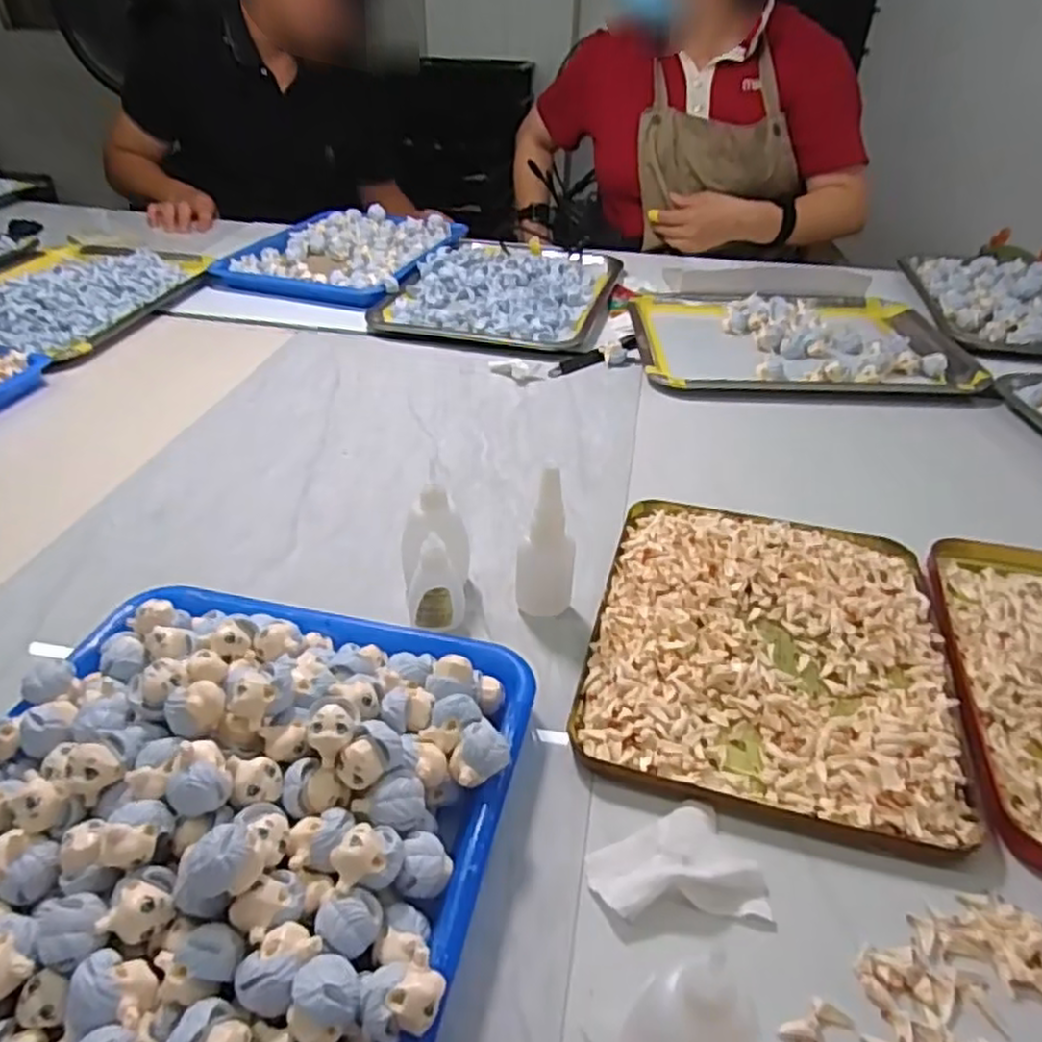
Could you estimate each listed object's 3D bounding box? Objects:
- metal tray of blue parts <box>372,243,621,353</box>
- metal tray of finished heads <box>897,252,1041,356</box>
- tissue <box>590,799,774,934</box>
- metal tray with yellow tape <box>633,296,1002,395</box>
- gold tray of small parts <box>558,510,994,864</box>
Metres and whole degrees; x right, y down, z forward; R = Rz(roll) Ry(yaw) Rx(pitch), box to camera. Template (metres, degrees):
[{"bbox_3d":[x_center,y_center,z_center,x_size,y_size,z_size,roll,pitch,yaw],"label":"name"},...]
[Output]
[{"bbox_3d":[-0.015,-0.303,0.938,0.255,0.030,0.330,11,38,11],"label":"metal tray of blue parts"},{"bbox_3d":[0.645,-0.281,0.907,0.262,0.031,0.294,9,36,11],"label":"metal tray of finished heads"},{"bbox_3d":[0.071,0.151,0.328,0.077,0.015,0.054,2,37,-1],"label":"tissue"},{"bbox_3d":[0.307,-0.210,0.825,0.344,0.028,0.254,2,35,1],"label":"metal tray with yellow tape"},{"bbox_3d":[0.149,0.068,0.438,0.200,0.017,0.237,11,38,11],"label":"gold tray of small parts"}]

